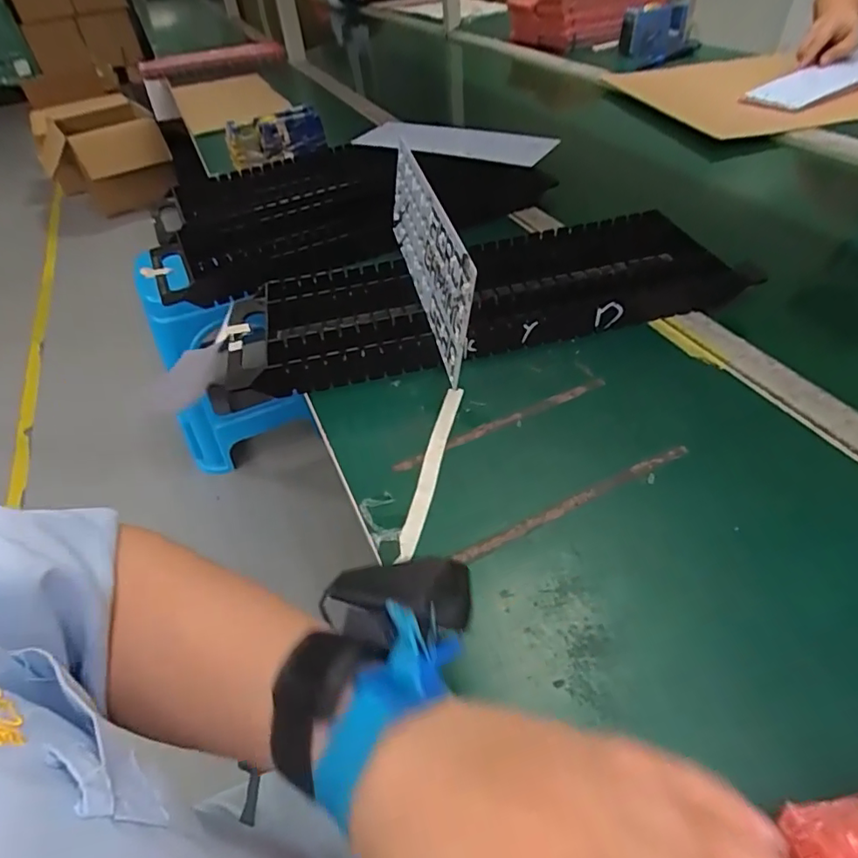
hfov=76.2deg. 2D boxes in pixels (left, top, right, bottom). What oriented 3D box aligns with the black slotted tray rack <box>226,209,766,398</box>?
[{"bbox_3d":[0.042,-0.121,0.497,0.432,0.038,0.143,-12,44,-5],"label":"black slotted tray rack"}]

